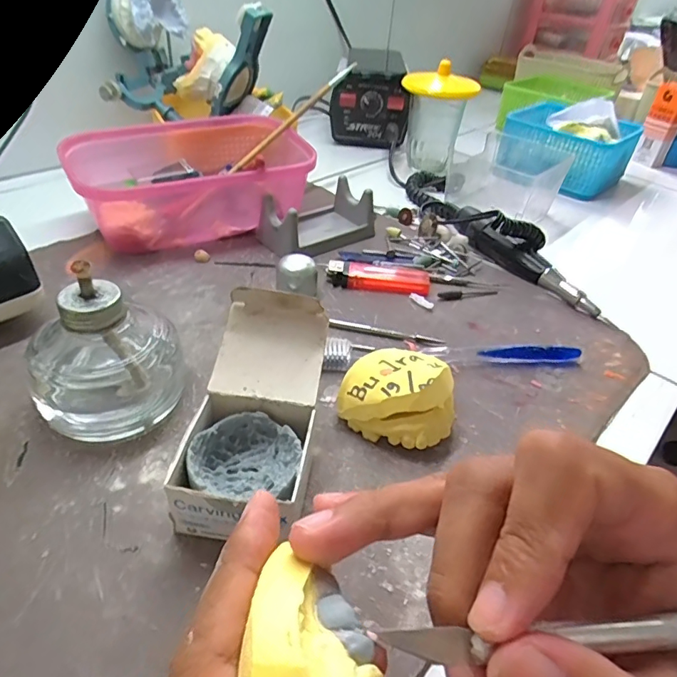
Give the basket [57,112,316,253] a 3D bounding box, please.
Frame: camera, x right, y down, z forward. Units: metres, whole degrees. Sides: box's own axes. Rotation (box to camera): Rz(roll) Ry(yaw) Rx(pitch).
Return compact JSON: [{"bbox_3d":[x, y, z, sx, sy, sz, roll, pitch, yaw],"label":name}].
[{"bbox_3d":[-0.122,-0.136,0.433,0.181,0.068,0.122,-17,44,-25],"label":"basket"}]

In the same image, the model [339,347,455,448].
[{"bbox_3d":[0.034,0.030,0.275,0.062,0.036,0.054,18,41,15],"label":"model"}]

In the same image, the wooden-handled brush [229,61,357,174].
[{"bbox_3d":[-0.040,-0.209,0.471,0.013,0.011,0.177,31,69,28],"label":"wooden-handled brush"}]

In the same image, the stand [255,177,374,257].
[{"bbox_3d":[-0.018,-0.108,0.434,0.095,0.039,0.057,-28,49,-34],"label":"stand"}]

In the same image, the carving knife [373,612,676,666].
[{"bbox_3d":[0.077,0.072,0.122,0.136,0.004,0.008,3,39,-10],"label":"carving knife"}]

